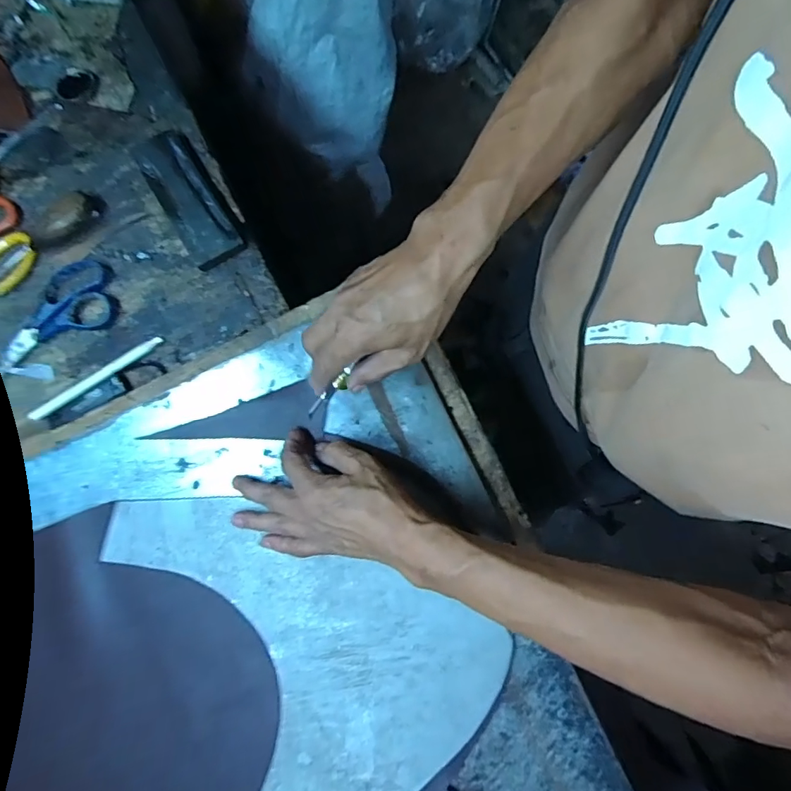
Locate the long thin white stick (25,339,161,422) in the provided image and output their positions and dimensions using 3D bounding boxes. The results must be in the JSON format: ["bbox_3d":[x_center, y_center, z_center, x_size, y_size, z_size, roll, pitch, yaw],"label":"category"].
[{"bbox_3d":[-0.291,-0.016,0.481,0.146,0.013,0.011,-30,82,-5],"label":"long thin white stick"}]

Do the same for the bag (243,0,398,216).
[{"bbox_3d":[-0.136,-0.595,0.973,0.246,0.432,0.192,7,81,1],"label":"bag"}]

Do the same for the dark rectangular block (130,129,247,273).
[{"bbox_3d":[-0.207,-0.198,0.498,0.056,0.022,0.150,-31,83,-5],"label":"dark rectangular block"}]

